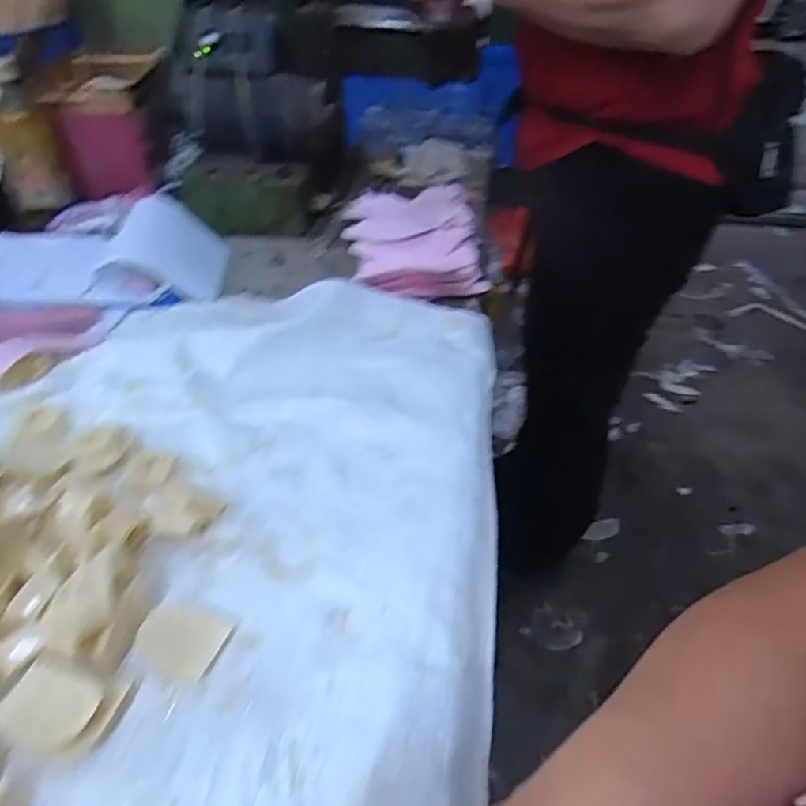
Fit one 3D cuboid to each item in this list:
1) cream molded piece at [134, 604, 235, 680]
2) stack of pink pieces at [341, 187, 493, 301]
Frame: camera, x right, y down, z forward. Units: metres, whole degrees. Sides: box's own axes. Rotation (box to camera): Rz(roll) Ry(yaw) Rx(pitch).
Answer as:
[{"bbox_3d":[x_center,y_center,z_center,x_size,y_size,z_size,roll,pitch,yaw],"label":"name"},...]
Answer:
[{"bbox_3d":[-0.132,0.138,0.360,0.048,0.006,0.039,15,43,12],"label":"cream molded piece"},{"bbox_3d":[0.012,-0.190,0.701,0.147,0.054,0.201,-2,42,-6],"label":"stack of pink pieces"}]

